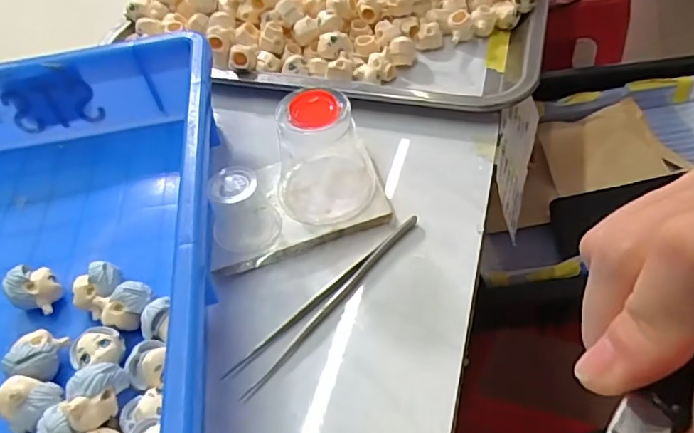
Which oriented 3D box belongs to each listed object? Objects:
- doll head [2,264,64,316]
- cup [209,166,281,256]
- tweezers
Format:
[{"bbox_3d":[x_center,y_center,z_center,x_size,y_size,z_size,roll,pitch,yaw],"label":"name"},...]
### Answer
[{"bbox_3d":[-0.167,0.040,0.288,0.021,0.025,0.023,-3,50,4],"label":"doll head"},{"bbox_3d":[-0.058,-0.004,0.297,0.035,0.037,0.032,-3,50,4],"label":"cup"},{"bbox_3d":[-0.007,0.042,0.284,0.135,0.007,0.015,-39,56,-23],"label":"tweezers"}]

